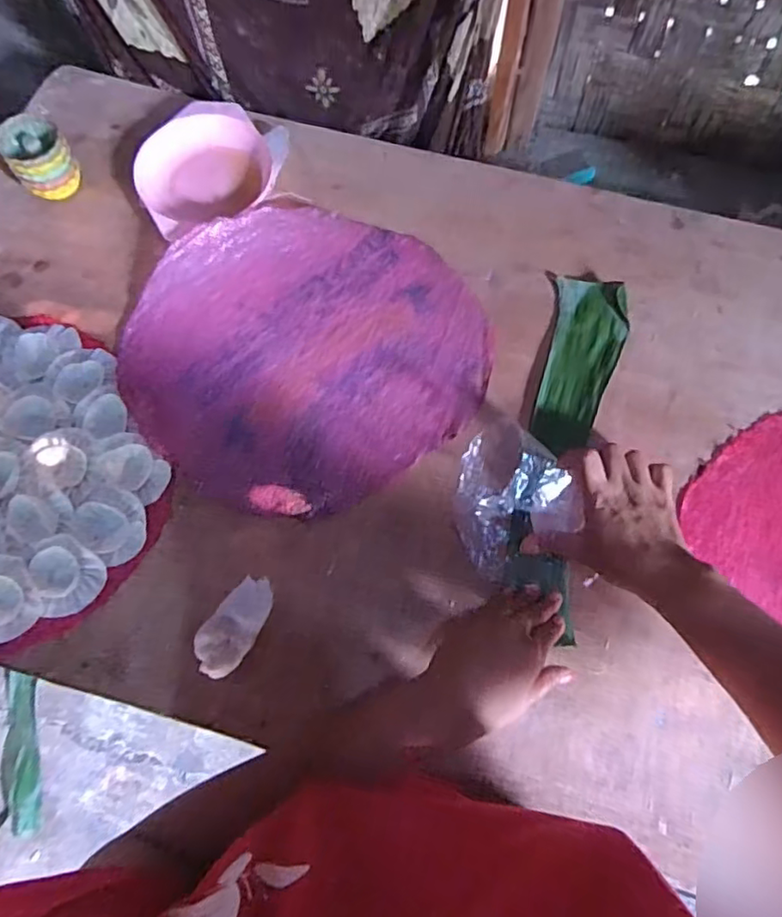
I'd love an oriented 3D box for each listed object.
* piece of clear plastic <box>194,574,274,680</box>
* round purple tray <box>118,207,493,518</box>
[{"bbox_3d":[-0.130,0.144,0.506,0.042,0.036,0.084,40,77,12],"label":"piece of clear plastic"},{"bbox_3d":[-0.084,-0.113,0.589,0.331,0.029,0.318,0,73,0],"label":"round purple tray"}]

